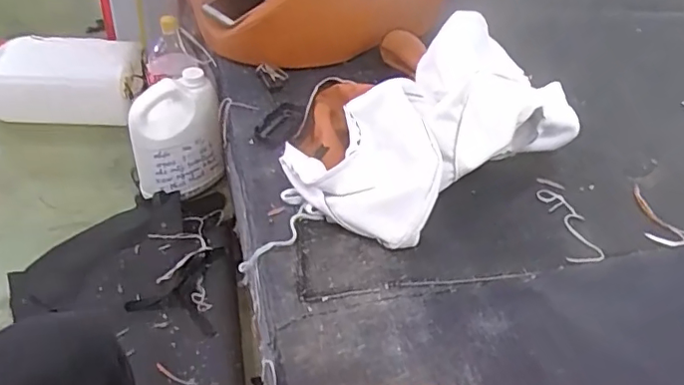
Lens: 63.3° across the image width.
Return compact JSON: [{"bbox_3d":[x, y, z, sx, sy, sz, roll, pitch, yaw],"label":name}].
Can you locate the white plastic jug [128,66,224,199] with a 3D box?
[{"bbox_3d":[-0.352,-0.116,1.183,0.177,0.241,0.102,-8,46,-18],"label":"white plastic jug"}]

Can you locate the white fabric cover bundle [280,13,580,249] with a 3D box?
[{"bbox_3d":[0.172,-0.115,0.908,0.519,0.186,0.233,-27,53,-31],"label":"white fabric cover bundle"}]

